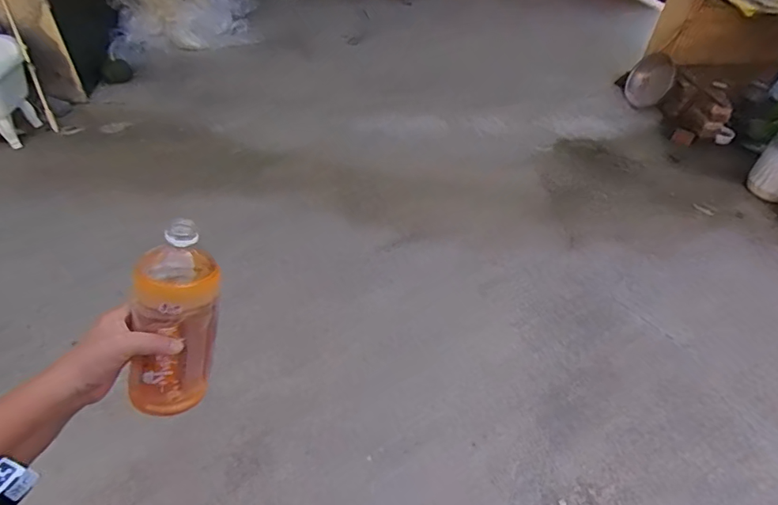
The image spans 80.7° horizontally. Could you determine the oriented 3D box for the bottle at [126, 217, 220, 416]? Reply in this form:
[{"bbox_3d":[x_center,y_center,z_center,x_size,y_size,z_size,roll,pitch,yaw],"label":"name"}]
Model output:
[{"bbox_3d":[-0.229,0.074,0.494,0.078,0.215,0.078,13,15,12],"label":"bottle"}]

